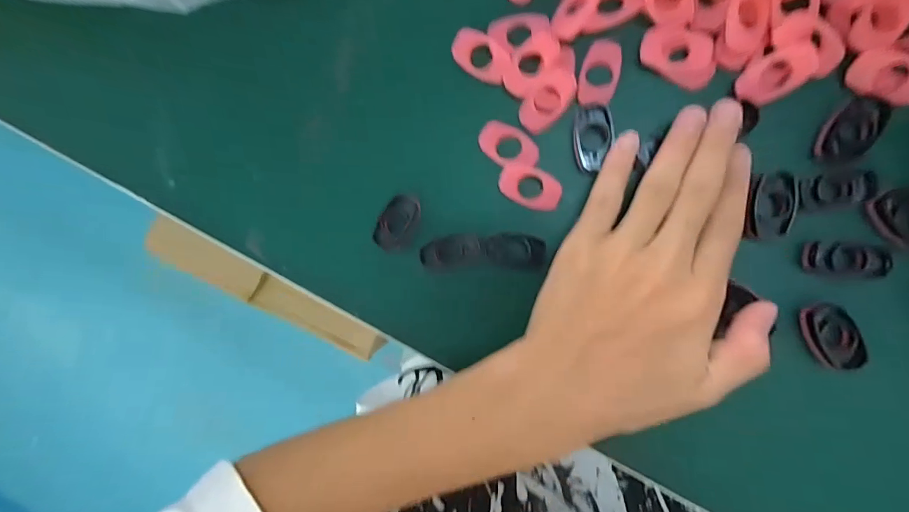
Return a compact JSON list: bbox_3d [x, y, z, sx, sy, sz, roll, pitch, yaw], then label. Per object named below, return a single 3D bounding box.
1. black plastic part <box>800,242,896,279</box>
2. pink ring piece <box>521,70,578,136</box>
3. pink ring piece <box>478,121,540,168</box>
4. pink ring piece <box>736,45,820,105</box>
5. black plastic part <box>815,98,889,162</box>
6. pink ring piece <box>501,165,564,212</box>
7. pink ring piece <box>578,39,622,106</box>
[{"bbox_3d":[0.185,0.002,0.203,0.034,0.004,0.016,5,91,10],"label":"black plastic part"},{"bbox_3d":[0.048,-0.080,0.221,0.018,0.004,0.033,40,97,7],"label":"pink ring piece"},{"bbox_3d":[0.028,-0.057,0.225,0.033,0.004,0.019,31,96,8],"label":"pink ring piece"},{"bbox_3d":[0.151,-0.085,0.202,0.032,0.007,0.021,-31,85,9],"label":"pink ring piece"},{"bbox_3d":[0.184,-0.058,0.199,0.017,0.007,0.030,37,96,8],"label":"black plastic part"},{"bbox_3d":[0.040,-0.036,0.224,0.033,0.004,0.020,29,95,8],"label":"pink ring piece"},{"bbox_3d":[0.074,-0.093,0.220,0.020,0.004,0.033,10,92,10],"label":"pink ring piece"}]

